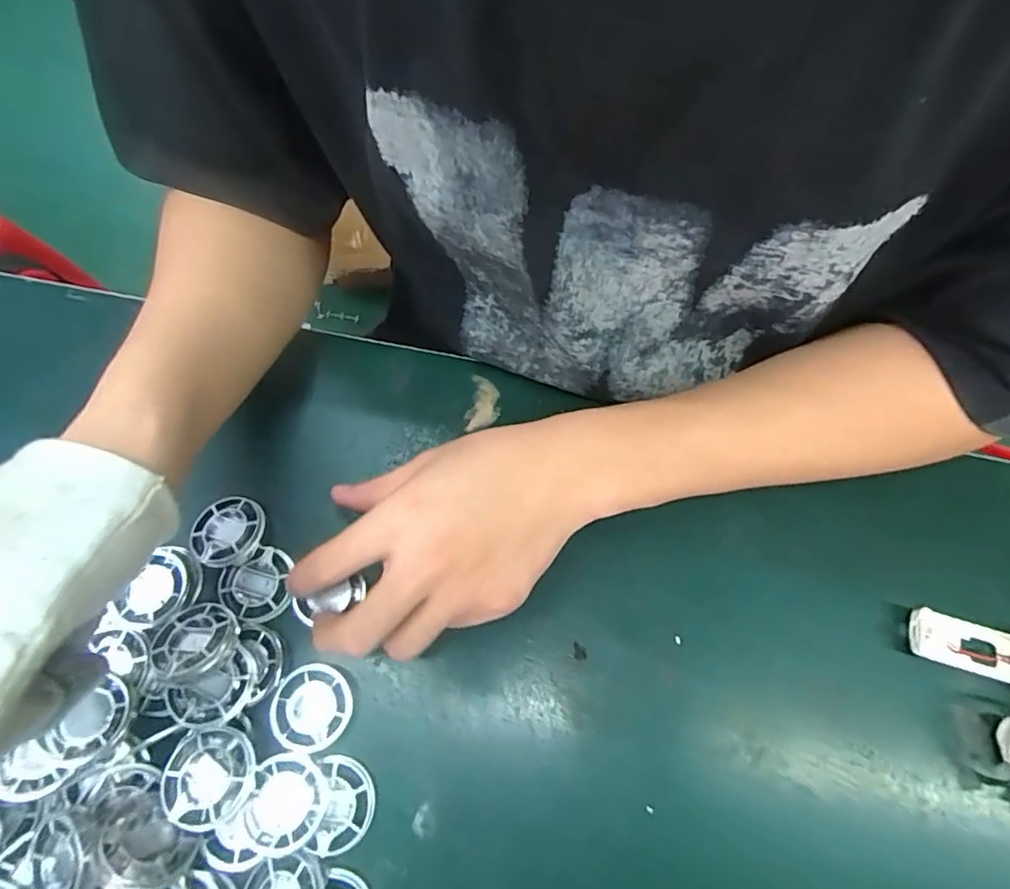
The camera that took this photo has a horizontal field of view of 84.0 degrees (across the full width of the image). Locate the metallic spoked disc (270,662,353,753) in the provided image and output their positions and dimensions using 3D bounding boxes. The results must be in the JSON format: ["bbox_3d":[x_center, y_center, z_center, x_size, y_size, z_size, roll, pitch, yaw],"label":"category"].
[{"bbox_3d":[-0.094,0.129,0.277,0.038,0.010,0.038,0,70,-1],"label":"metallic spoked disc"}]

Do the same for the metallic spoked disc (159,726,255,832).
[{"bbox_3d":[-0.132,0.147,0.248,0.037,0.011,0.038,4,61,-6],"label":"metallic spoked disc"}]

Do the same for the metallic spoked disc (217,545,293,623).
[{"bbox_3d":[-0.129,0.073,0.296,0.035,0.012,0.037,0,70,-1],"label":"metallic spoked disc"}]

